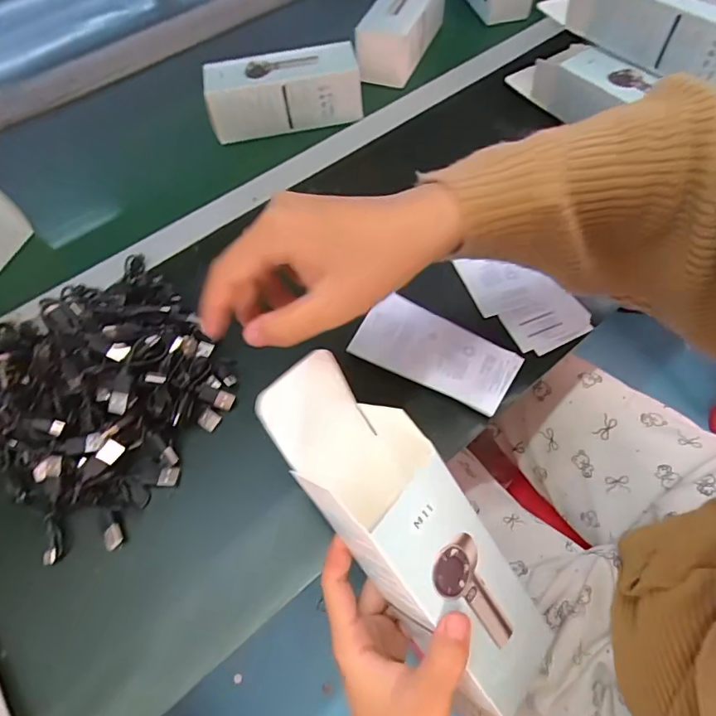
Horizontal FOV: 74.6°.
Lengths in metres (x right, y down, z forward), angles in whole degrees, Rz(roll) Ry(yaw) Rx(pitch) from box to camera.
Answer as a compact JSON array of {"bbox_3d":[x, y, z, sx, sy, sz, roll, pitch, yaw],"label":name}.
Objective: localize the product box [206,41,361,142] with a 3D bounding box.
[{"bbox_3d":[-0.081,-0.291,0.512,0.165,0.053,0.067,-13,59,-5],"label":"product box"}]

